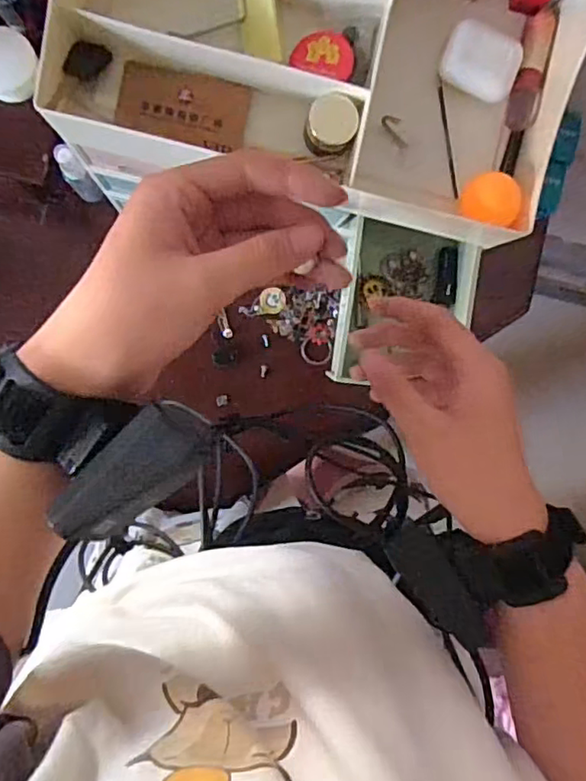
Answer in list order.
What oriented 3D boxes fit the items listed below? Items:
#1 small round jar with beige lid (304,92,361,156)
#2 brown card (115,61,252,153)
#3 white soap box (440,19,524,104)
[{"bbox_3d":[0.025,-0.173,0.387,0.032,0.025,0.031,0,92,-6],"label":"small round jar with beige lid"},{"bbox_3d":[-0.073,-0.190,0.399,0.085,0.008,0.046,12,91,-6],"label":"brown card"},{"bbox_3d":[0.129,-0.224,0.403,0.051,0.021,0.041,24,90,-6],"label":"white soap box"}]

